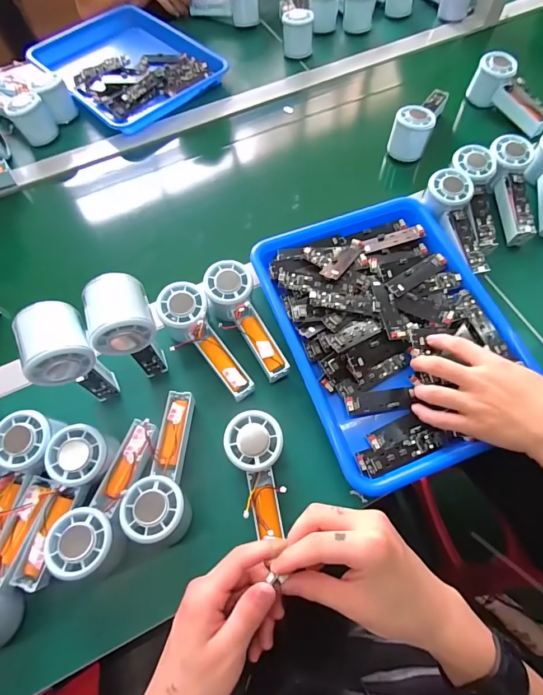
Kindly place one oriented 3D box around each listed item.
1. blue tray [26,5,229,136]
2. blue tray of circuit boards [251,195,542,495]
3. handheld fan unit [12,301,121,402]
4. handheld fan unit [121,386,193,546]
[{"bbox_3d":[-0.273,-0.524,0.746,0.249,0.054,0.321,-42,70,-16],"label":"blue tray"},{"bbox_3d":[0.147,-0.030,0.472,0.262,0.036,0.331,-21,65,-7],"label":"blue tray of circuit boards"},{"bbox_3d":[-0.197,0.016,0.404,0.054,0.140,0.070,-25,66,-9],"label":"handheld fan unit"},{"bbox_3d":[-0.111,0.125,0.412,0.049,0.058,0.152,1,51,3],"label":"handheld fan unit"}]

